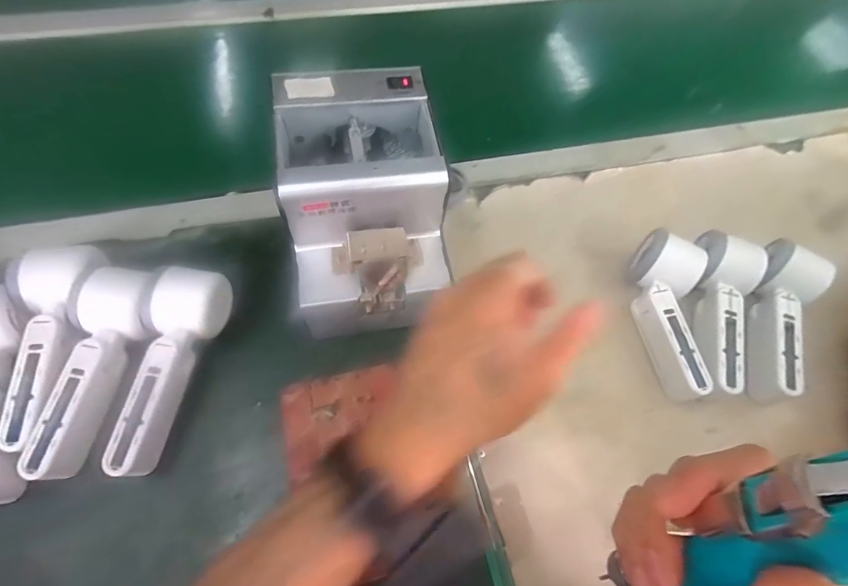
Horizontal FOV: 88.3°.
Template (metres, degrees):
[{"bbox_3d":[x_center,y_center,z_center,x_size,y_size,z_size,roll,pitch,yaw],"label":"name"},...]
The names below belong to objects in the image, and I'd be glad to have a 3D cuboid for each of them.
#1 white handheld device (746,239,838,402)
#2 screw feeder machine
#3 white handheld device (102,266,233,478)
[{"bbox_3d":[0.342,0.024,0.419,0.051,0.046,0.156,28,65,10],"label":"white handheld device"},{"bbox_3d":[-0.051,-0.068,0.376,0.126,0.144,0.171,-7,64,-7],"label":"screw feeder machine"},{"bbox_3d":[-0.210,0.058,0.353,0.057,0.050,0.166,8,63,0],"label":"white handheld device"}]

